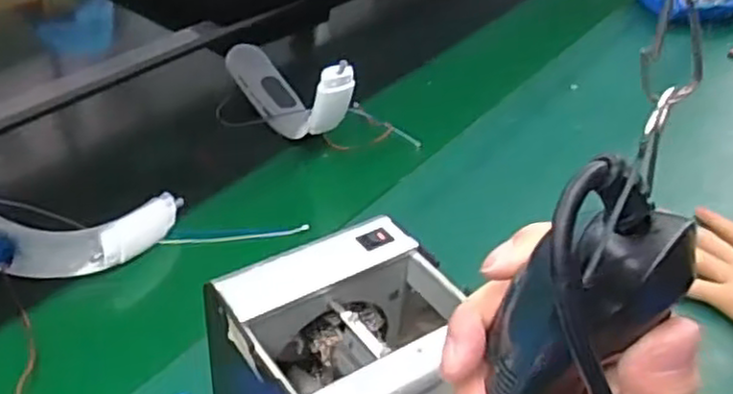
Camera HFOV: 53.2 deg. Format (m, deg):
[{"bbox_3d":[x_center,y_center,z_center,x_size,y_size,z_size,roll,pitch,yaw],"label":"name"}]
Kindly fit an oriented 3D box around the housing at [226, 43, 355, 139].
[{"bbox_3d":[-0.087,-0.122,0.839,0.048,0.095,0.232,-19,20,-31],"label":"housing"}]

